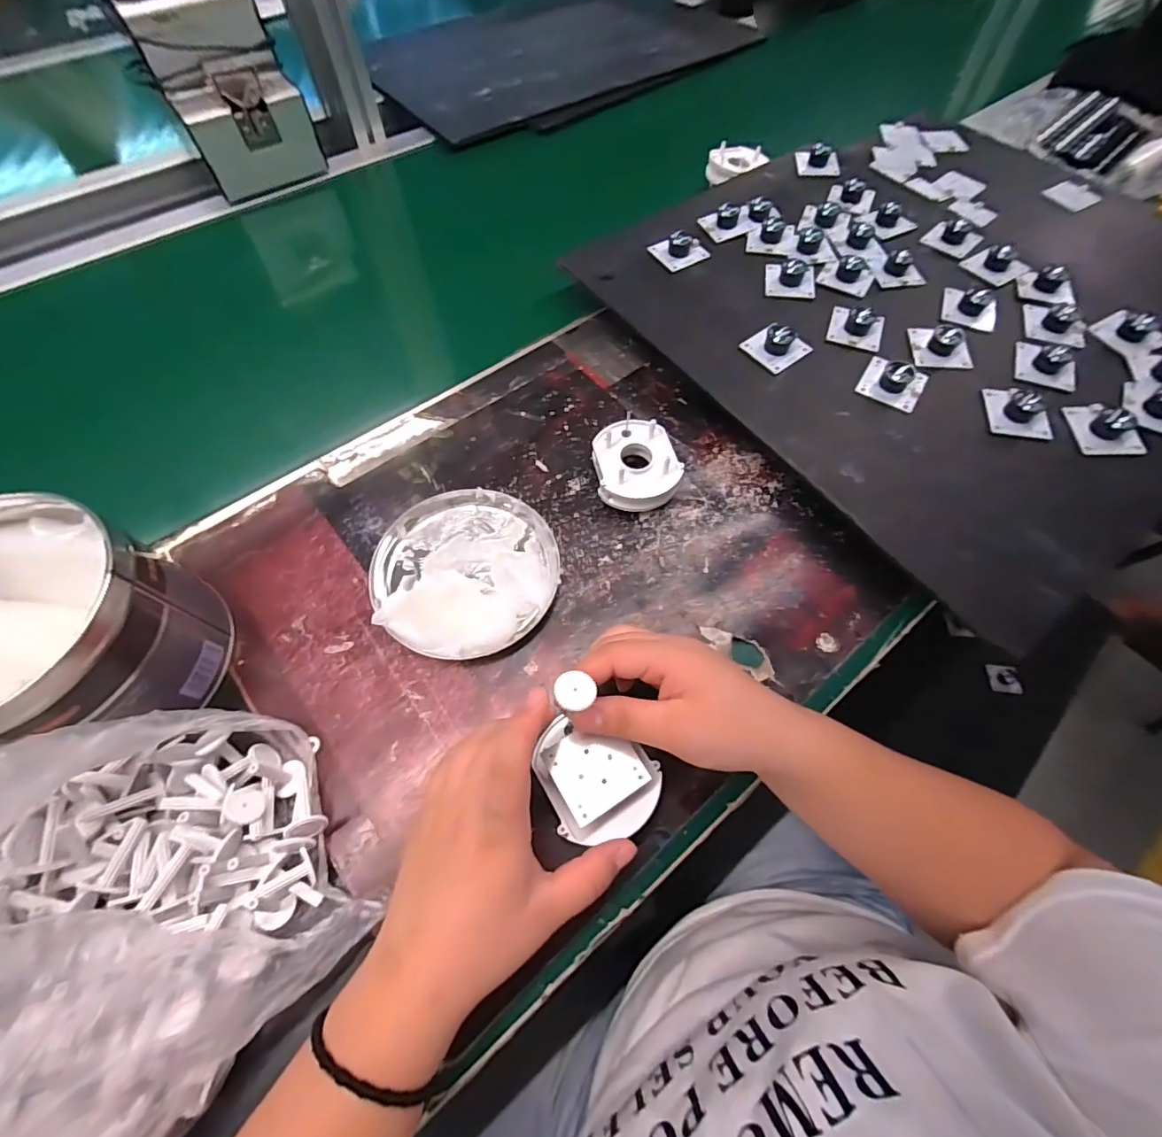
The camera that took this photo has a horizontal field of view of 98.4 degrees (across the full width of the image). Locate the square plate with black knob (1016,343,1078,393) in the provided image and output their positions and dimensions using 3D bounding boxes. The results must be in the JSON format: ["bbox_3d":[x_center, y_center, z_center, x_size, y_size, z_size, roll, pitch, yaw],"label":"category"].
[{"bbox_3d":[0.375,-0.165,0.401,0.040,0.020,0.044,21,64,10],"label":"square plate with black knob"}]

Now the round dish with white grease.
[{"bbox_3d":[-0.081,-0.001,0.351,0.126,0.018,0.125,-2,63,-2],"label":"round dish with white grease"}]

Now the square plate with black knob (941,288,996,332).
[{"bbox_3d":[0.337,-0.226,0.429,0.042,0.019,0.038,18,64,8],"label":"square plate with black knob"}]

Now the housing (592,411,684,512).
[{"bbox_3d":[0.041,-0.077,0.384,0.061,0.038,0.065,-8,63,-5],"label":"housing"}]

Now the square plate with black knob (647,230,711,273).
[{"bbox_3d":[0.094,-0.305,0.474,0.045,0.020,0.044,-26,66,-13],"label":"square plate with black knob"}]

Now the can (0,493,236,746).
[{"bbox_3d":[-0.292,0.034,0.283,0.127,0.092,0.118,0,63,-1],"label":"can"}]

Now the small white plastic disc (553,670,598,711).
[{"bbox_3d":[-0.003,0.059,0.243,0.019,0.004,0.019,2,63,-3],"label":"small white plastic disc"}]

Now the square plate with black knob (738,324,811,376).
[{"bbox_3d":[0.164,-0.187,0.414,0.043,0.020,0.043,-34,68,-17],"label":"square plate with black knob"}]

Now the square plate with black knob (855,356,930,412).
[{"bbox_3d":[0.248,-0.149,0.393,0.045,0.018,0.040,30,66,14],"label":"square plate with black knob"}]

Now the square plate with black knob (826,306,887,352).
[{"bbox_3d":[0.235,-0.206,0.422,0.043,0.019,0.039,22,65,10],"label":"square plate with black knob"}]

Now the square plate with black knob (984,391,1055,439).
[{"bbox_3d":[0.334,-0.121,0.380,0.040,0.022,0.041,12,63,5],"label":"square plate with black knob"}]

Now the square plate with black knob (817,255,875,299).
[{"bbox_3d":[0.243,-0.269,0.453,0.043,0.015,0.045,26,65,12],"label":"square plate with black knob"}]

